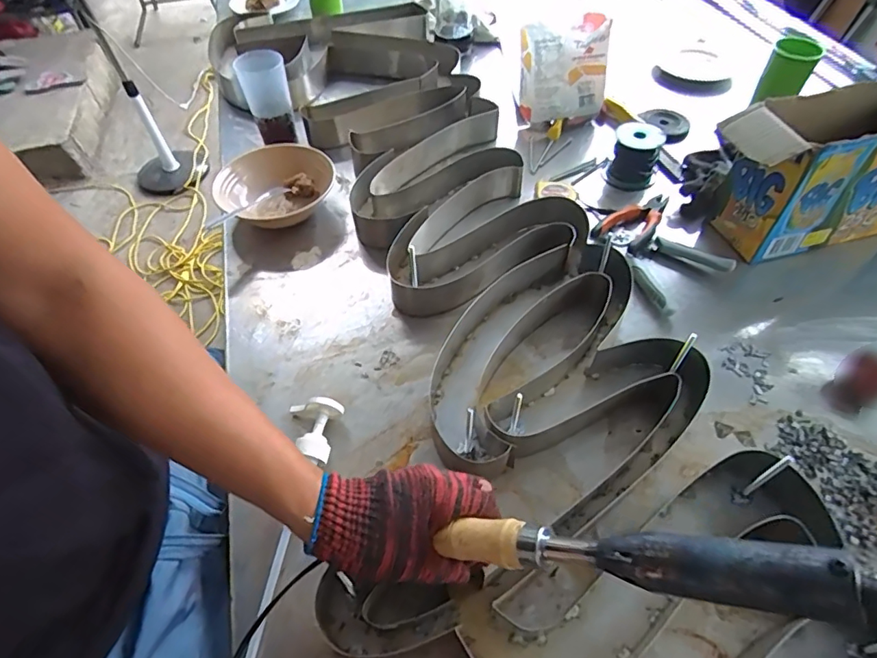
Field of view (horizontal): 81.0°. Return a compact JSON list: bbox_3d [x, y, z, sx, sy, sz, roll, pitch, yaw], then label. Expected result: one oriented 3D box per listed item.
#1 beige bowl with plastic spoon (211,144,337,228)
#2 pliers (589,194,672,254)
[{"bbox_3d":[-0.231,-0.203,0.751,0.158,0.067,0.140,7,52,7],"label":"beige bowl with plastic spoon"},{"bbox_3d":[0.271,-0.153,0.708,0.063,0.016,0.154,31,58,23],"label":"pliers"}]

